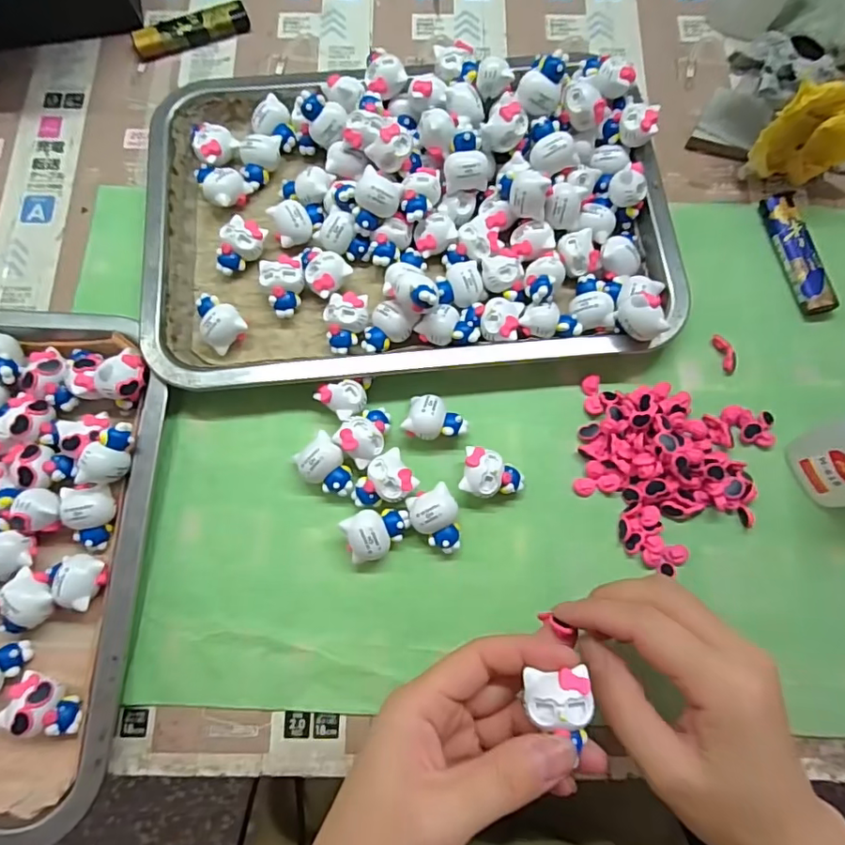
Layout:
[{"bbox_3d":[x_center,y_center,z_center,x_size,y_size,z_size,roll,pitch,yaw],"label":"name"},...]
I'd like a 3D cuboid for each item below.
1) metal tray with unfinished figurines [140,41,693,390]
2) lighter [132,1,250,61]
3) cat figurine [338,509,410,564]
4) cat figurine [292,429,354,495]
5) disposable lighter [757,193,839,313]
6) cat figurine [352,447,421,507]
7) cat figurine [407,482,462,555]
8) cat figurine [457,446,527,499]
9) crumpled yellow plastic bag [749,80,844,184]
[{"bbox_3d":[-0.009,-0.130,0.318,0.308,0.049,0.210,-5,75,-2],"label":"metal tray with unfinished figurines"},{"bbox_3d":[-0.160,-0.272,0.371,0.078,0.015,0.015,-21,76,-6],"label":"lighter"},{"bbox_3d":[-0.023,0.058,0.280,0.034,0.023,0.024,-19,76,-6],"label":"cat figurine"},{"bbox_3d":[-0.050,0.025,0.289,0.022,0.024,0.031,-44,80,-11],"label":"cat figurine"},{"bbox_3d":[0.230,-0.104,0.327,0.020,0.009,0.079,-10,75,-4],"label":"disposable lighter"},{"bbox_3d":[-0.021,0.033,0.286,0.033,0.019,0.025,-34,78,-9],"label":"cat figurine"},{"bbox_3d":[0.007,0.052,0.281,0.024,0.021,0.033,-19,76,-6],"label":"cat figurine"},{"bbox_3d":[0.038,0.029,0.288,0.033,0.018,0.025,10,75,2],"label":"cat figurine"},{"bbox_3d":[0.221,-0.165,0.316,0.053,0.064,0.022,4,75,0],"label":"crumpled yellow plastic bag"}]

